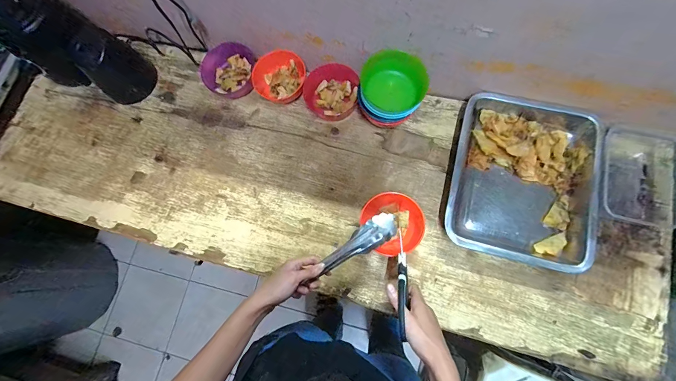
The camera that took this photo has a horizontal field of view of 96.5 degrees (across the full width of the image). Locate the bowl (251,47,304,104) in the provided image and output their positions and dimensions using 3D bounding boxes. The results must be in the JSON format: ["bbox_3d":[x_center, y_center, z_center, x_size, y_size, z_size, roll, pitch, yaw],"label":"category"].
[{"bbox_3d":[-0.124,-0.240,0.641,0.108,0.048,0.099,-1,76,4],"label":"bowl"}]

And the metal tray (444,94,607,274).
[{"bbox_3d":[0.333,-0.025,0.546,0.237,0.043,0.294,14,78,5],"label":"metal tray"}]

